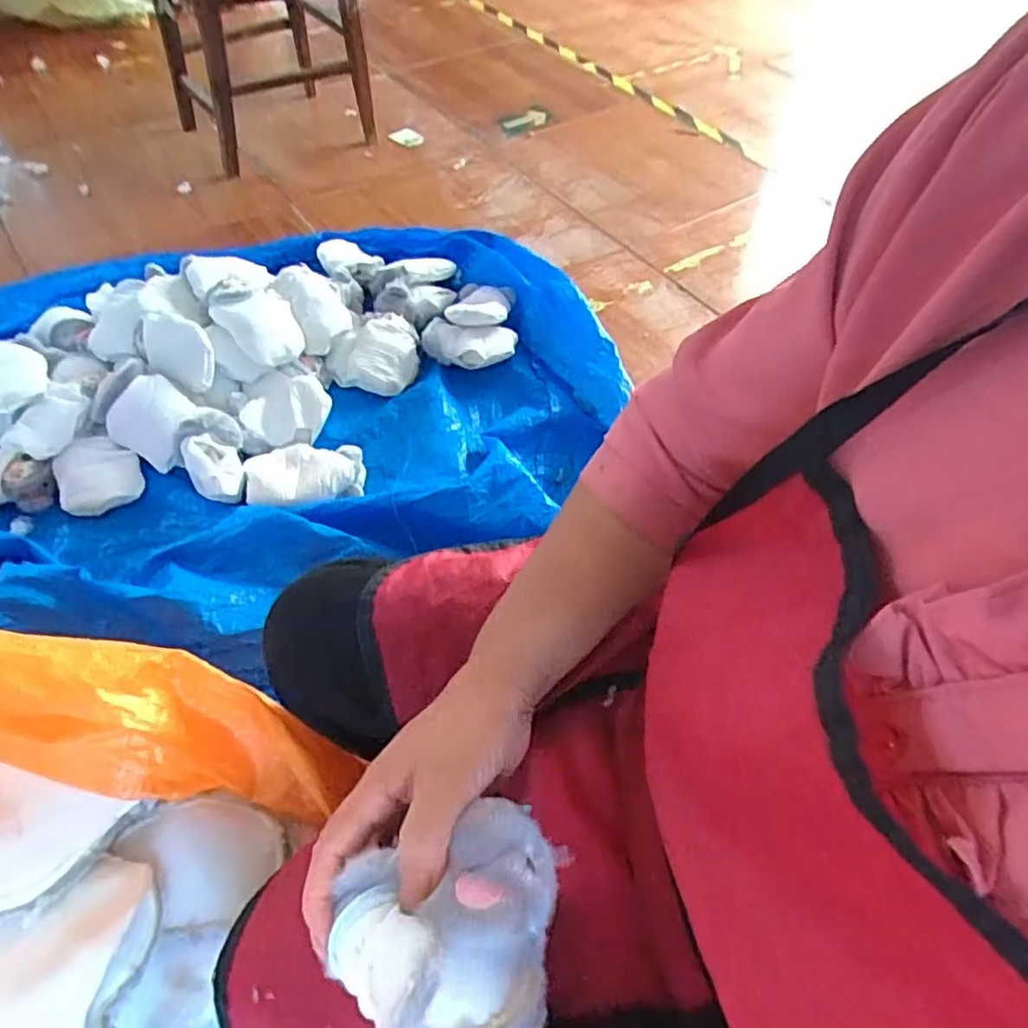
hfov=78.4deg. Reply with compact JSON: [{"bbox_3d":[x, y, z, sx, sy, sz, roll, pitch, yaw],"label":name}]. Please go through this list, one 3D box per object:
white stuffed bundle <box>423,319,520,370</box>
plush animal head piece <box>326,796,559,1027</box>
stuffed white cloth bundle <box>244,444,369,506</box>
[{"bbox_3d":[-0.085,-0.324,1.213,0.180,0.037,0.092,1,82,-6],"label":"white stuffed bundle"},{"bbox_3d":[-0.024,0.181,0.281,0.098,0.043,0.107,2,54,-2],"label":"plush animal head piece"},{"bbox_3d":[-0.338,-0.058,1.025,0.184,0.048,0.117,-3,54,-6],"label":"stuffed white cloth bundle"}]

